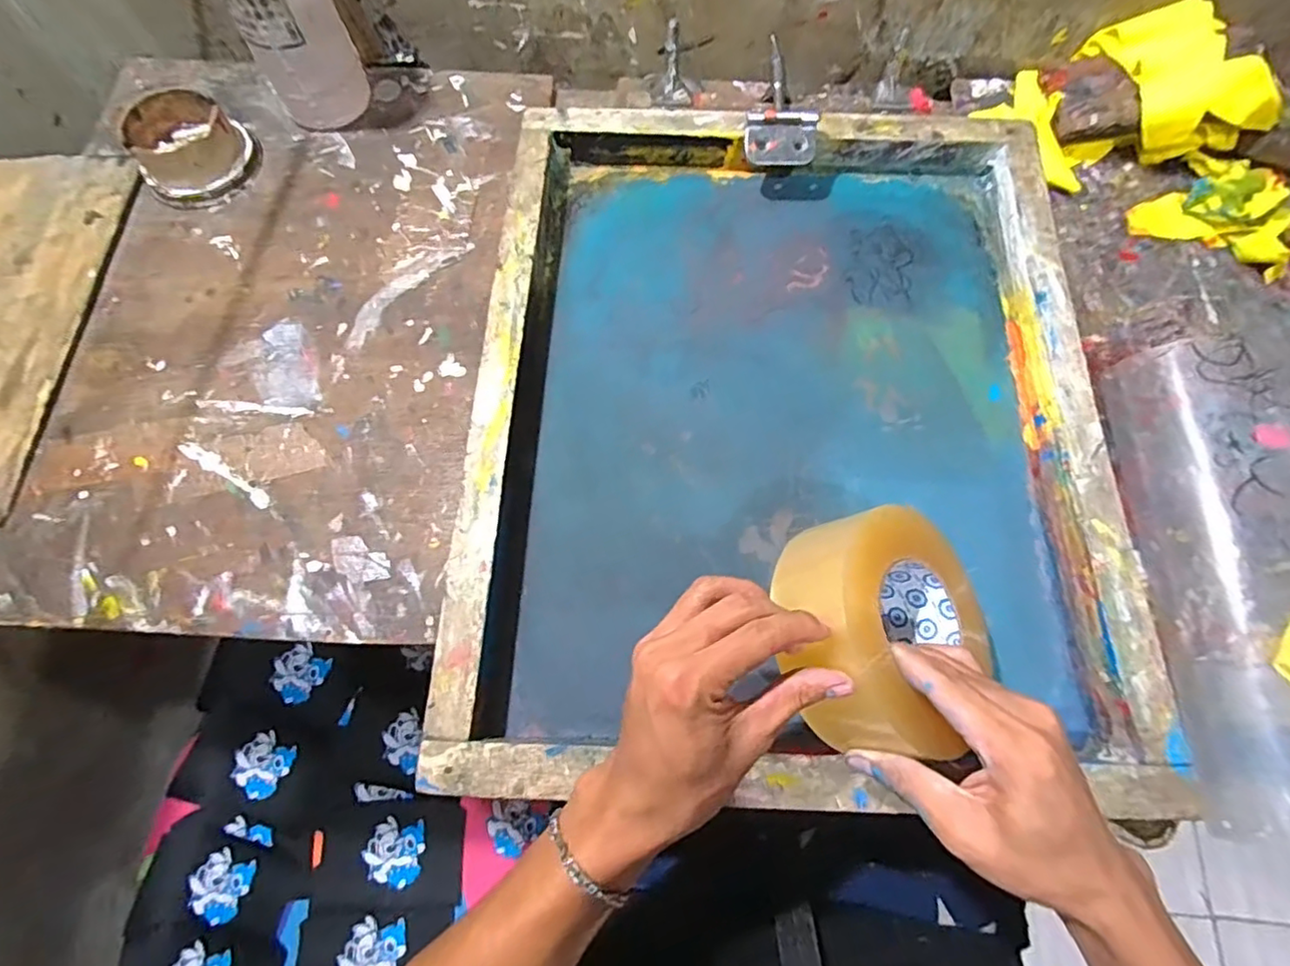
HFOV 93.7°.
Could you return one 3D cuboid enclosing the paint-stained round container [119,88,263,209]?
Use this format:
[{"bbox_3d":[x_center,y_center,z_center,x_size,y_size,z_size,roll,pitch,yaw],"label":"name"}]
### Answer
[{"bbox_3d":[-0.419,-0.311,0.556,0.100,0.046,0.103,0,70,1],"label":"paint-stained round container"}]

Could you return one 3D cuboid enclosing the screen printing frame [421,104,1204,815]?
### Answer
[{"bbox_3d":[0.108,-0.061,0.467,0.458,0.048,0.552,3,71,2],"label":"screen printing frame"}]

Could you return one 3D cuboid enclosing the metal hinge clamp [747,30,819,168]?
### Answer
[{"bbox_3d":[0.119,-0.340,0.541,0.059,0.026,0.119,0,70,1],"label":"metal hinge clamp"}]

